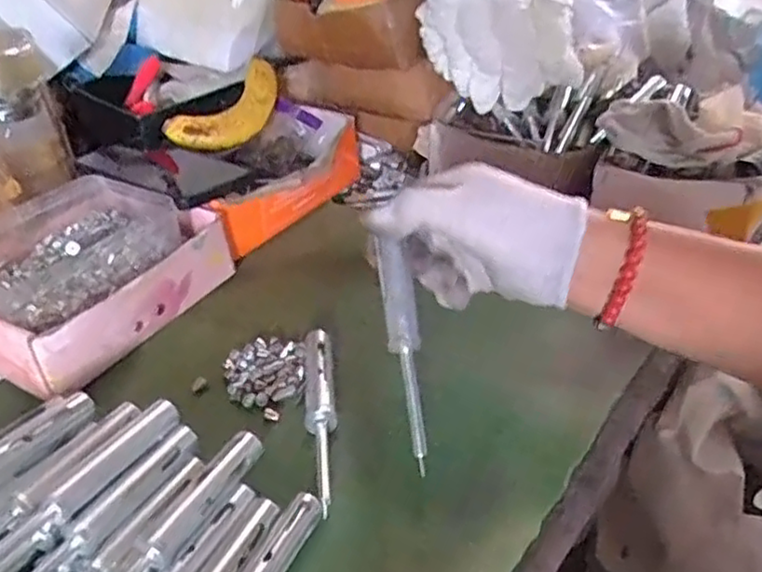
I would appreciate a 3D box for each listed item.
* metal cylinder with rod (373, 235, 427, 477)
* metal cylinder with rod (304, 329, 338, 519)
[{"bbox_3d":[0.014,0.034,0.376,0.017,0.012,0.126,-7,71,-5],"label":"metal cylinder with rod"},{"bbox_3d":[-0.036,0.078,0.415,0.018,0.016,0.144,-7,35,-6],"label":"metal cylinder with rod"}]

